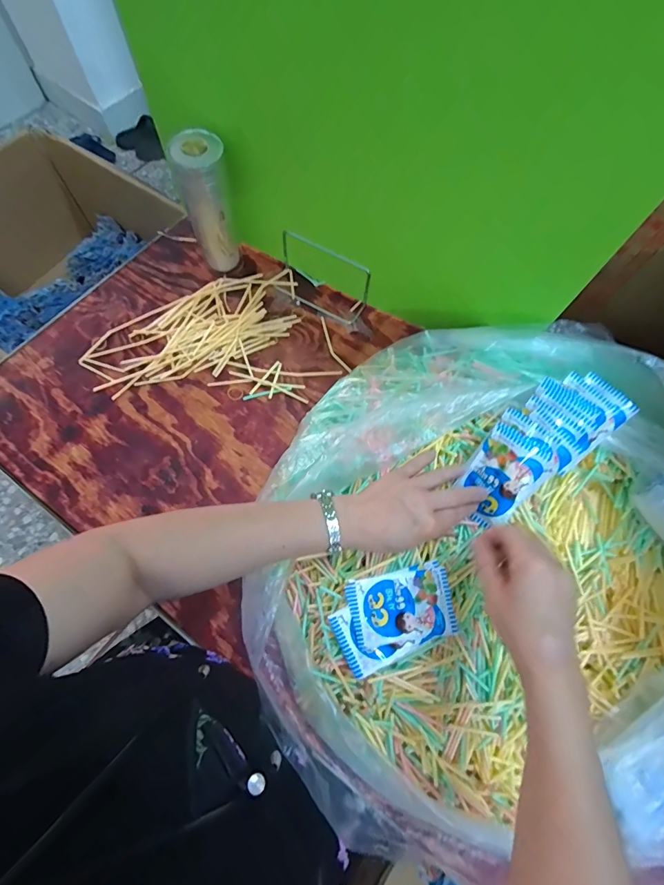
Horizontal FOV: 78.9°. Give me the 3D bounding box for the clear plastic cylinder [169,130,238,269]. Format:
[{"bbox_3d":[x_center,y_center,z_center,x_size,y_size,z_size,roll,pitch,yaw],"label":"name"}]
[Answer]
[{"bbox_3d":[-0.170,-0.332,0.581,0.066,0.187,0.063,-12,71,-5],"label":"clear plastic cylinder"}]

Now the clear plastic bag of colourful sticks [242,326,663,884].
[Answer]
[{"bbox_3d":[0.188,0.131,0.447,0.508,0.139,0.547,0,71,-1],"label":"clear plastic bag of colourful sticks"}]

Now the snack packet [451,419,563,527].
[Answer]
[{"bbox_3d":[0.183,0.040,0.435,0.073,0.020,0.106,36,106,15],"label":"snack packet"}]

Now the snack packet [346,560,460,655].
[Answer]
[{"bbox_3d":[0.075,0.173,0.428,0.106,0.017,0.072,-12,71,-5],"label":"snack packet"}]

